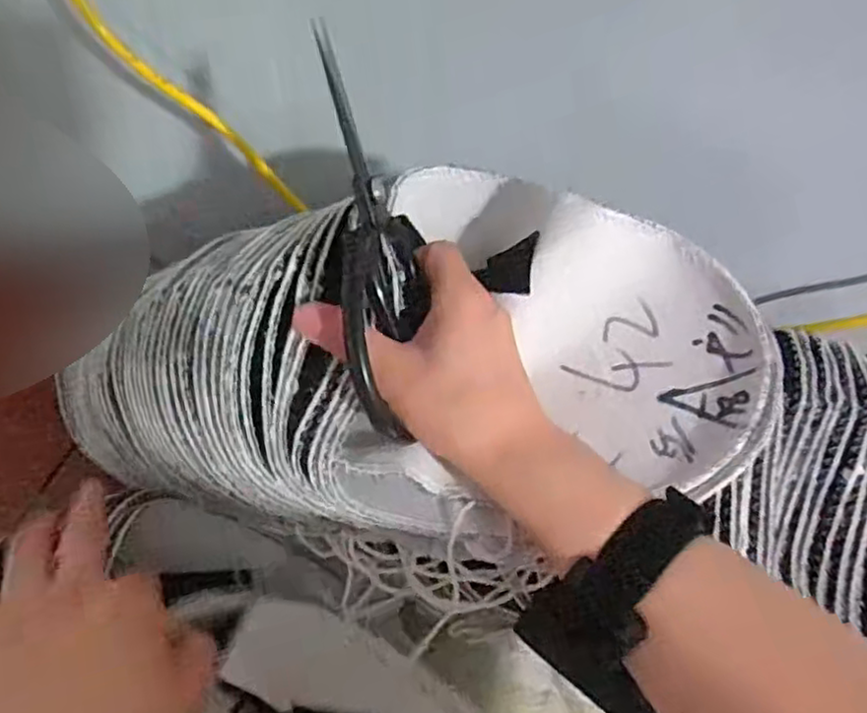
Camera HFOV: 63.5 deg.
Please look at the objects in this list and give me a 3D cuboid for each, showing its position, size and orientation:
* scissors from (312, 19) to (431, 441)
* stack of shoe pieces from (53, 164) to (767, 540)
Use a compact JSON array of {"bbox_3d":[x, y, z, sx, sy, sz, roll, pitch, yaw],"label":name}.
[{"bbox_3d":[-0.025,-0.054,0.339,0.014,0.070,0.181,-7,88,29],"label":"scissors"},{"bbox_3d":[-0.028,0.010,0.405,0.363,0.150,0.196,-13,76,0],"label":"stack of shoe pieces"}]

